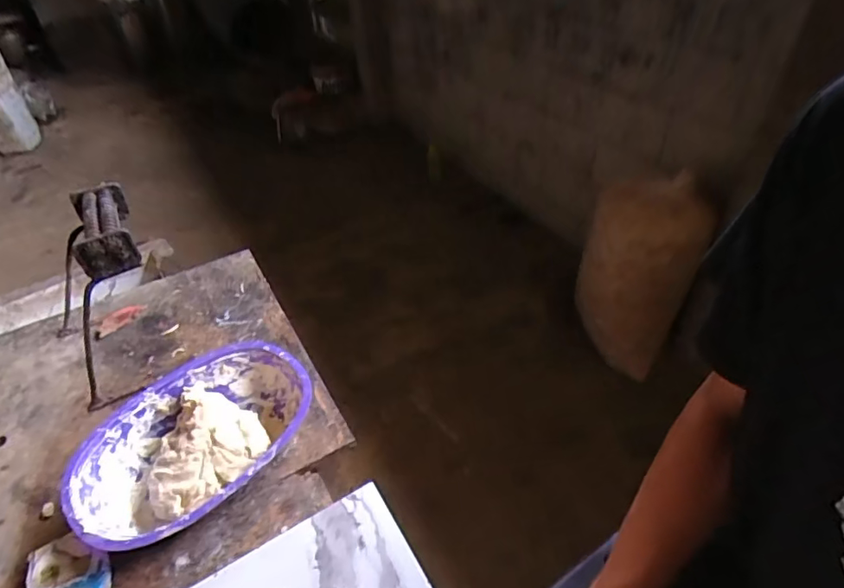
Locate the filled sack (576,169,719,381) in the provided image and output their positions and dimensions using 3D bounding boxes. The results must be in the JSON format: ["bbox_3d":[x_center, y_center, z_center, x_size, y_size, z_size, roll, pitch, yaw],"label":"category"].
[{"bbox_3d":[0.701,-0.058,1.649,0.331,0.639,0.179,27,50,30],"label":"filled sack"}]

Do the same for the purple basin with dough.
[{"bbox_3d":[-0.292,0.200,0.668,0.300,0.081,0.210,-34,50,-29],"label":"purple basin with dough"}]

